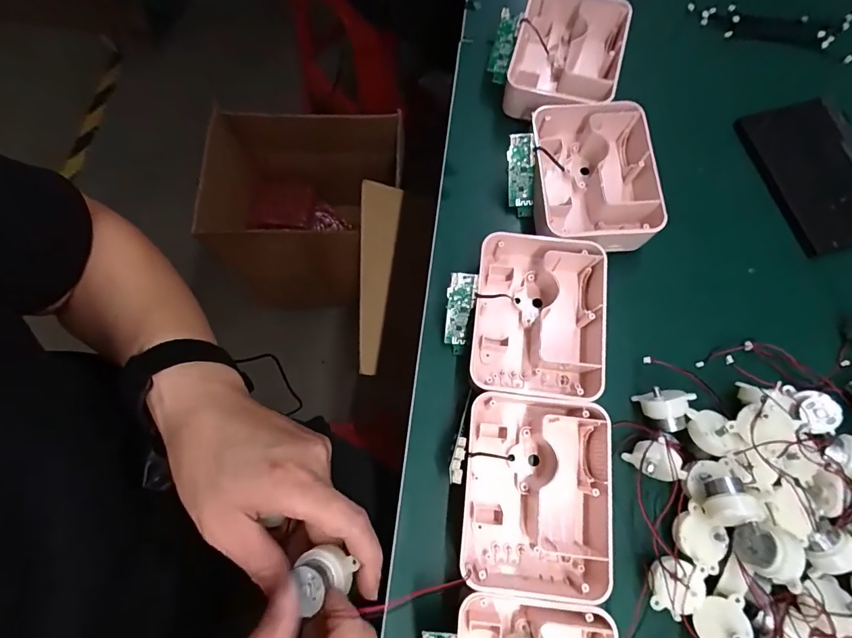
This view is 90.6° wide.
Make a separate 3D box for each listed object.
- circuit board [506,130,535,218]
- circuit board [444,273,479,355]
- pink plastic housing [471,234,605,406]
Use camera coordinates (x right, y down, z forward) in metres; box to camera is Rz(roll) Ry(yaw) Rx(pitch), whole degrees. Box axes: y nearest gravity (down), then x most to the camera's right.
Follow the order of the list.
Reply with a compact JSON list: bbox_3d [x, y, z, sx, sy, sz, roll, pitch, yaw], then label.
[{"bbox_3d":[0.085,-0.128,0.380,0.023,0.004,0.071,-3,114,10],"label":"circuit board"},{"bbox_3d":[0.026,-0.003,0.341,0.021,0.009,0.069,6,113,0],"label":"circuit board"},{"bbox_3d":[0.093,-0.002,0.339,0.106,0.040,0.131,3,74,-1],"label":"pink plastic housing"}]

